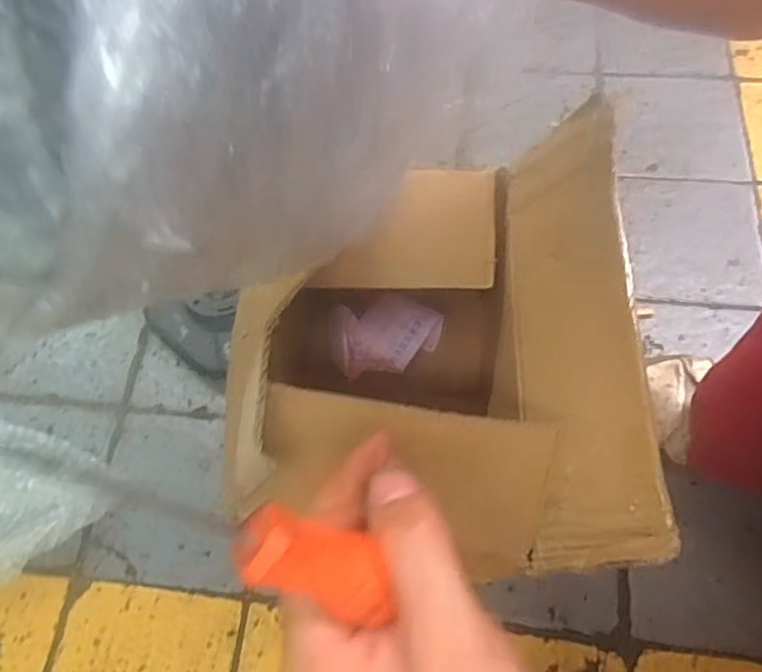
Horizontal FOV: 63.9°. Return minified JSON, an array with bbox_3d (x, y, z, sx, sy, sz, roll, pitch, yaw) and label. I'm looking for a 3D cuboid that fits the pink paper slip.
[{"bbox_3d":[0.005,-0.001,0.574,0.104,0.026,0.070,-6,65,2],"label":"pink paper slip"}]

